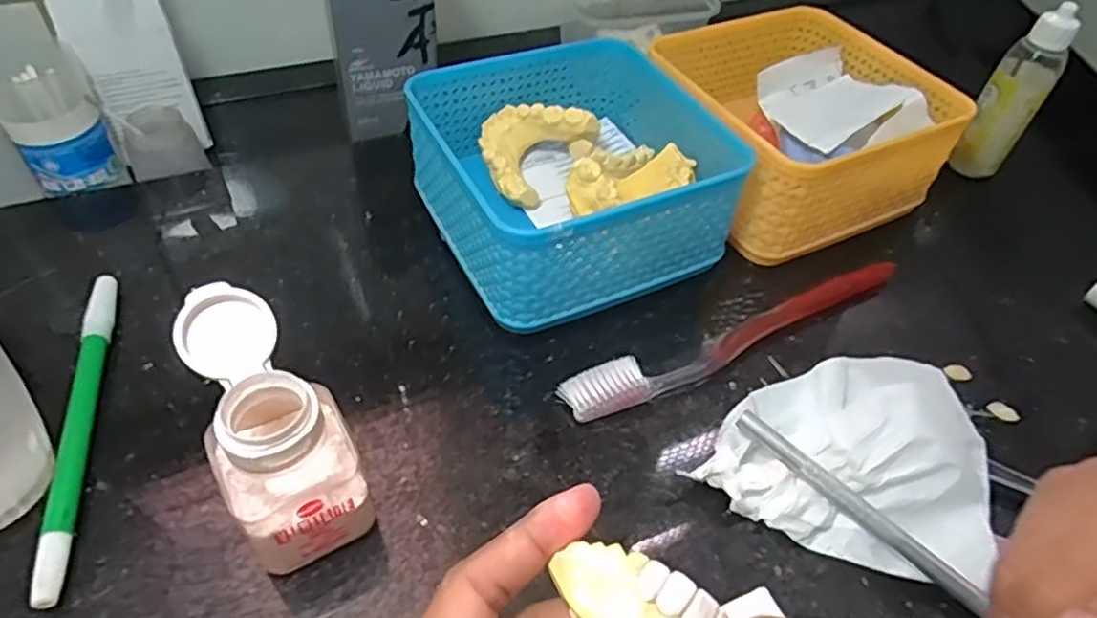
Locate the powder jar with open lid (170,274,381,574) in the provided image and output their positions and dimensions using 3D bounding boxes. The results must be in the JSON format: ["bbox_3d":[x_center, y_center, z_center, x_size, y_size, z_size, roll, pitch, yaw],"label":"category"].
[{"bbox_3d":[-0.092,0.042,0.230,0.043,0.075,0.067,-29,56,-28],"label":"powder jar with open lid"}]

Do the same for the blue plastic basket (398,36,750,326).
[{"bbox_3d":[0.011,-0.067,0.345,0.131,0.065,0.130,-19,52,-21],"label":"blue plastic basket"}]

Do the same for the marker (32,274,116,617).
[{"bbox_3d":[-0.180,0.042,0.264,0.010,0.015,0.143,-9,50,-13],"label":"marker"}]

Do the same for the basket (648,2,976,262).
[{"bbox_3d":[0.134,-0.104,0.385,0.134,0.060,0.134,-17,52,-20],"label":"basket"}]

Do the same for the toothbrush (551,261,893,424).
[{"bbox_3d":[0.090,0.014,0.313,0.182,0.020,0.019,-18,52,-19],"label":"toothbrush"}]

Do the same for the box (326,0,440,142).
[{"bbox_3d":[-0.094,-0.165,0.380,0.059,0.113,0.051,-15,51,-18],"label":"box"}]

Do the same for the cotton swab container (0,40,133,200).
[{"bbox_3d":[-0.255,-0.096,0.355,0.044,0.060,0.048,-26,55,-26],"label":"cotton swab container"}]

